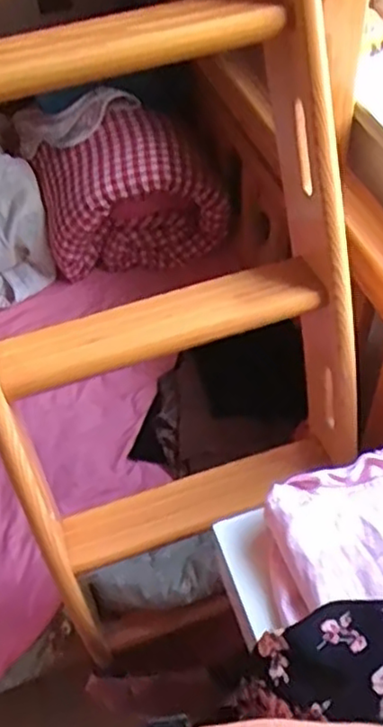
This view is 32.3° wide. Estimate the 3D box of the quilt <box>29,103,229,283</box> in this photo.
[{"bbox_3d":[-0.132,-0.369,1.416,0.370,0.257,0.233,-12,52,-6],"label":"quilt"}]

